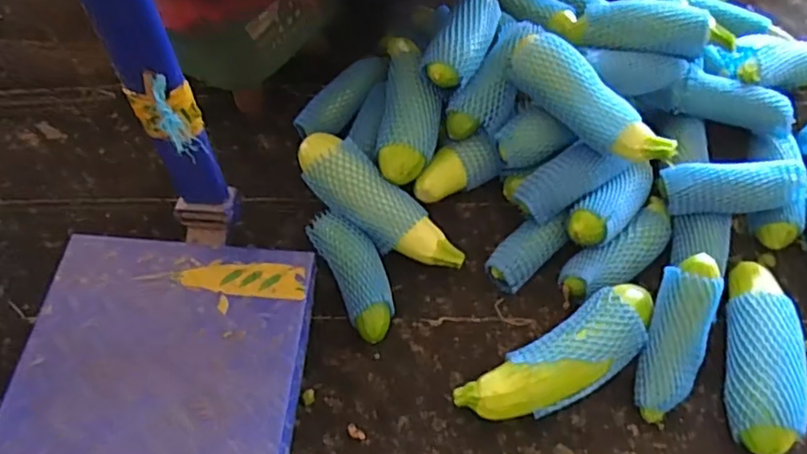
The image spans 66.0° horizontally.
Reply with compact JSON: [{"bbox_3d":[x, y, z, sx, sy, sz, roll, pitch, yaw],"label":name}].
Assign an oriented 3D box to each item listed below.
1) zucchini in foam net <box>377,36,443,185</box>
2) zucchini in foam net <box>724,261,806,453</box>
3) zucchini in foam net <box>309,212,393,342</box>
[{"bbox_3d":[0.011,-0.174,0.890,0.084,0.076,0.235,4,60,3],"label":"zucchini in foam net"},{"bbox_3d":[0.442,0.156,0.764,0.083,0.066,0.246,13,59,7],"label":"zucchini in foam net"},{"bbox_3d":[-0.062,0.061,0.831,0.068,0.054,0.191,-24,62,-12],"label":"zucchini in foam net"}]

